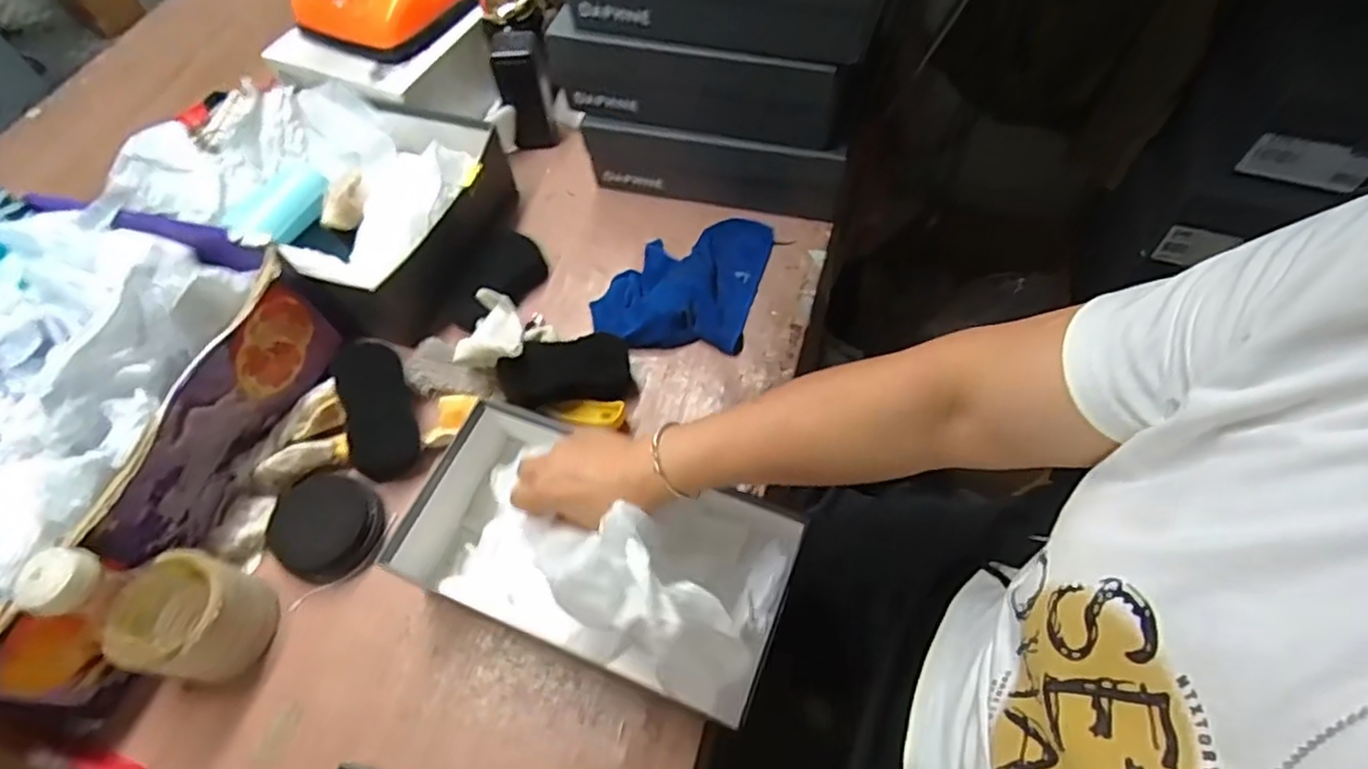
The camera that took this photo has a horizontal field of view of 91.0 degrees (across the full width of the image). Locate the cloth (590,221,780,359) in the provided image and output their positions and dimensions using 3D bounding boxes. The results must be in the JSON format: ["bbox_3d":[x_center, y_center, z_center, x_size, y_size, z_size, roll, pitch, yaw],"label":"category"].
[{"bbox_3d":[0.001,-0.121,0.738,0.162,0.027,0.195,13,61,11],"label":"cloth"}]

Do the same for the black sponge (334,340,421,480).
[{"bbox_3d":[-0.296,0.023,0.648,0.061,0.020,0.130,-14,88,-4],"label":"black sponge"}]

